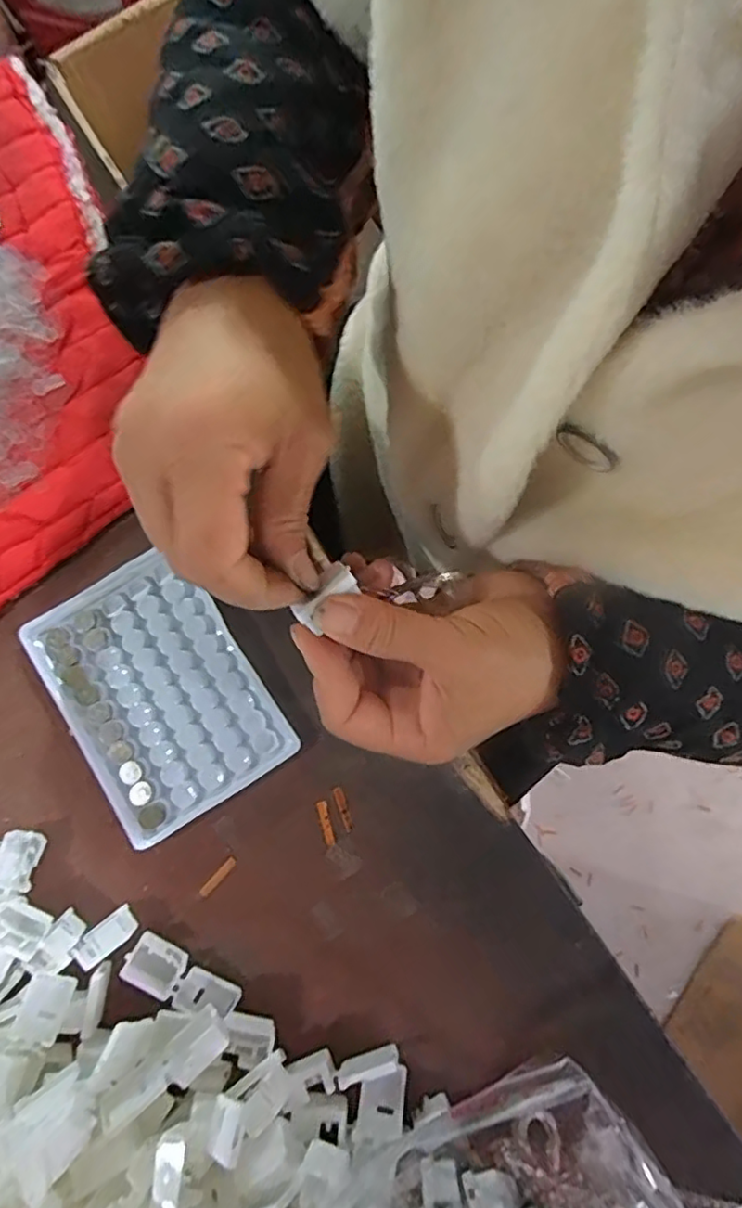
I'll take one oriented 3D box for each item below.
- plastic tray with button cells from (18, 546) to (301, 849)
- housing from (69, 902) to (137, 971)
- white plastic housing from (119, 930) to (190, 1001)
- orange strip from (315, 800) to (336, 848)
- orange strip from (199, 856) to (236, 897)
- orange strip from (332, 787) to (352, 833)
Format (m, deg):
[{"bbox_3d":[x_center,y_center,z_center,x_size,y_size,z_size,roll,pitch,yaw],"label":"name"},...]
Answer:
[{"bbox_3d":[-0.110,0.044,0.315,0.093,0.008,0.128,-33,82,-6],"label":"plastic tray with button cells"},{"bbox_3d":[-0.127,0.159,0.293,0.028,0.013,0.014,-38,82,-6],"label":"housing"},{"bbox_3d":[-0.103,0.172,0.292,0.027,0.008,0.022,30,64,-6],"label":"white plastic housing"},{"bbox_3d":[-0.023,0.110,0.306,0.005,0.004,0.022,-16,80,-3],"label":"orange strip"},{"bbox_3d":[-0.076,0.134,0.301,0.005,0.004,0.023,42,82,7],"label":"orange strip"},{"bbox_3d":[-0.014,0.103,0.307,0.005,0.004,0.022,-21,81,-4],"label":"orange strip"}]

